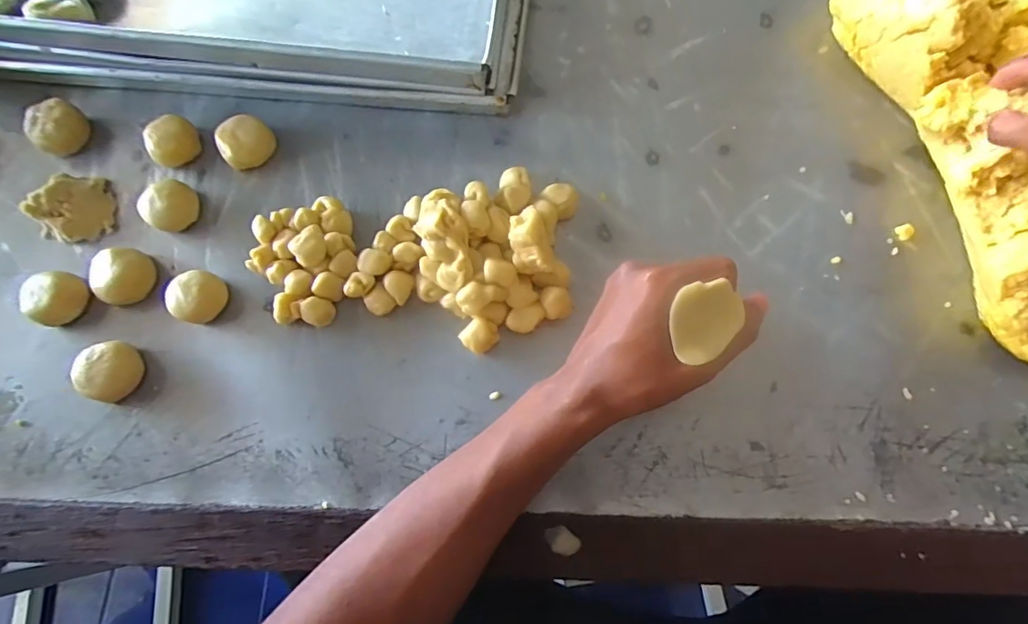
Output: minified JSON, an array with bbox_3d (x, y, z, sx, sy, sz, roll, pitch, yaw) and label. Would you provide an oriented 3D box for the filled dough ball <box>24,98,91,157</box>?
[{"bbox_3d":[-0.358,-0.145,0.414,0.033,0.030,0.038,37,79,10],"label":"filled dough ball"}]

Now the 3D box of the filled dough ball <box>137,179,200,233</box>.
[{"bbox_3d":[-0.253,-0.078,0.390,0.029,0.027,0.037,41,80,11],"label":"filled dough ball"}]

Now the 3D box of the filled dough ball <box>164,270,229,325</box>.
[{"bbox_3d":[-0.223,-0.010,0.371,0.033,0.025,0.033,0,76,1],"label":"filled dough ball"}]

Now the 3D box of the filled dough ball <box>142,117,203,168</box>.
[{"bbox_3d":[-0.262,-0.131,0.407,0.034,0.031,0.037,0,76,1],"label":"filled dough ball"}]

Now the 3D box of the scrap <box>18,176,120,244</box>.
[{"bbox_3d":[-0.328,-0.080,0.391,0.041,0.032,0.051,11,76,4],"label":"scrap"}]

